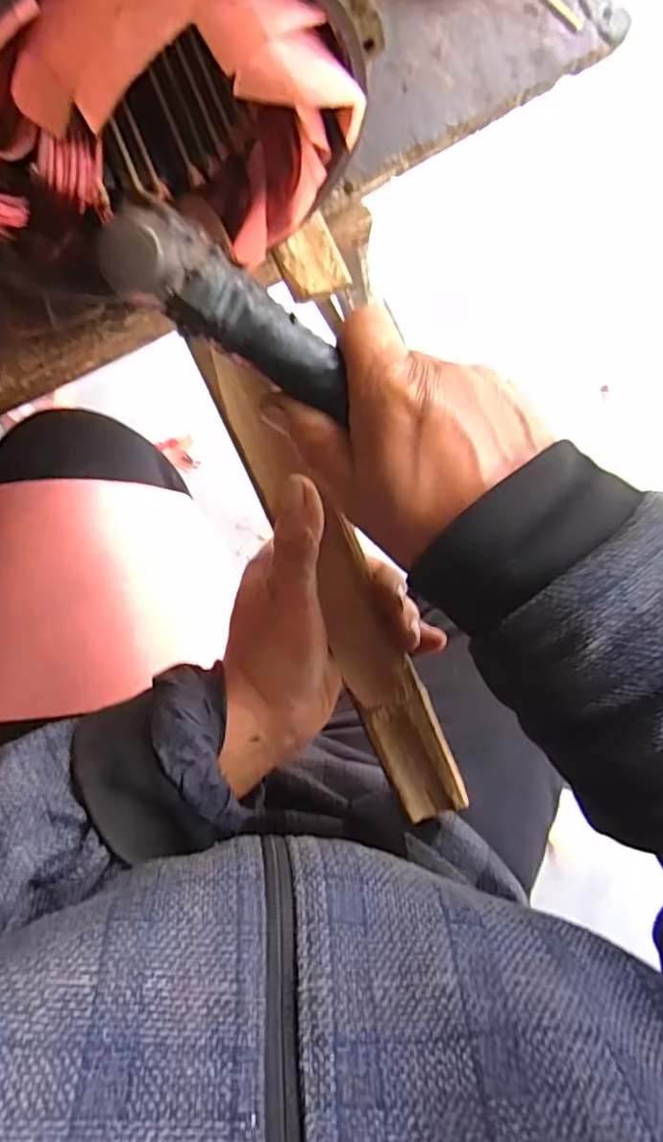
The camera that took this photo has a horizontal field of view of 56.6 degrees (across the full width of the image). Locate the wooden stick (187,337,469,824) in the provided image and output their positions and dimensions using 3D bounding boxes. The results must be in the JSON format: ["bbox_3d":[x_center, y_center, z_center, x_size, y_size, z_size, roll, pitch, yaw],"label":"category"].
[{"bbox_3d":[0.009,0.022,0.359,0.041,0.017,0.314,-29,108,-9],"label":"wooden stick"}]

